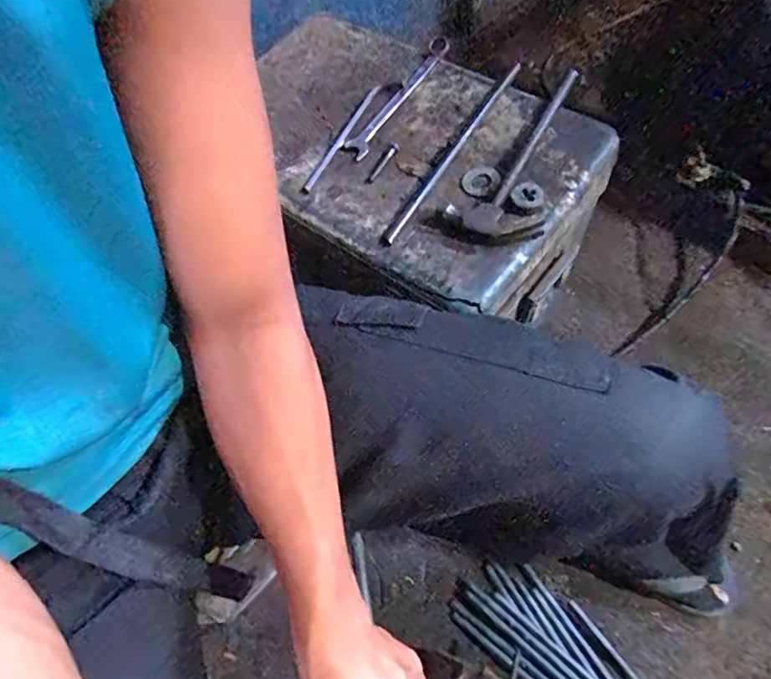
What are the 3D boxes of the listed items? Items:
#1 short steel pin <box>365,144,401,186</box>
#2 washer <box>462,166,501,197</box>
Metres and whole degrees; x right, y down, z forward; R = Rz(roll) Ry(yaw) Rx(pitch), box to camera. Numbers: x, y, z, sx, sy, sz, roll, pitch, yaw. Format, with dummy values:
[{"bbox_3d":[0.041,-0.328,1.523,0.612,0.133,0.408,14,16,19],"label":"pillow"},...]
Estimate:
[{"bbox_3d":[-0.004,-0.211,0.657,0.012,0.006,0.070,28,69,16],"label":"short steel pin"},{"bbox_3d":[0.109,-0.185,0.636,0.044,0.004,0.045,-42,54,-10],"label":"washer"}]

